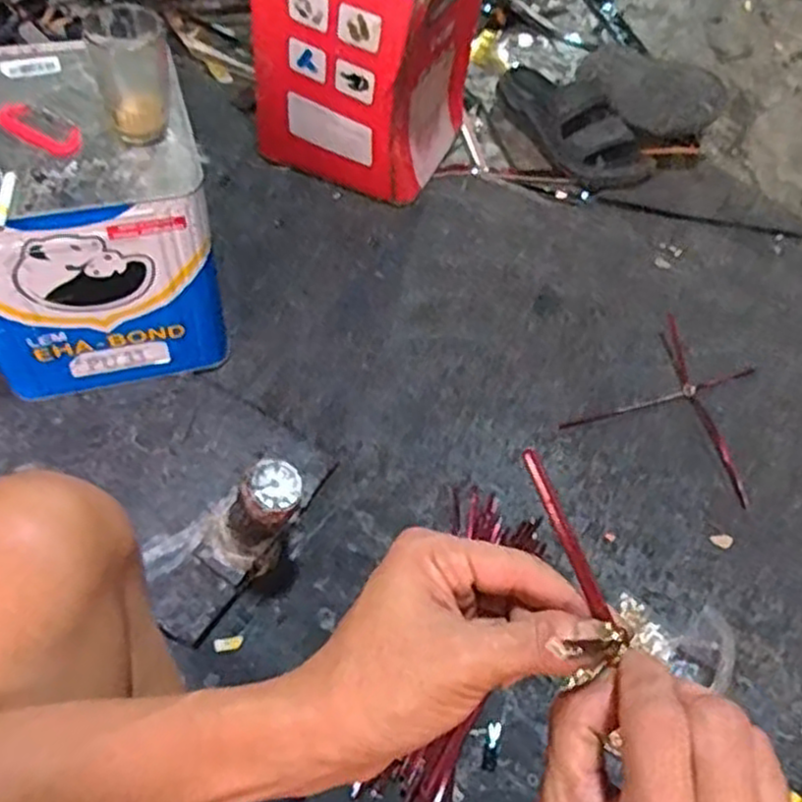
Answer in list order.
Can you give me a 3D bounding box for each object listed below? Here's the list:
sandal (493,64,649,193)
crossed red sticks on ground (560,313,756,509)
[{"bbox_3d":[0.242,-0.400,1.055,0.267,0.082,0.097,43,67,11],"label":"sandal"},{"bbox_3d":[0.326,-0.006,0.854,0.206,0.013,0.198,24,61,15],"label":"crossed red sticks on ground"}]

